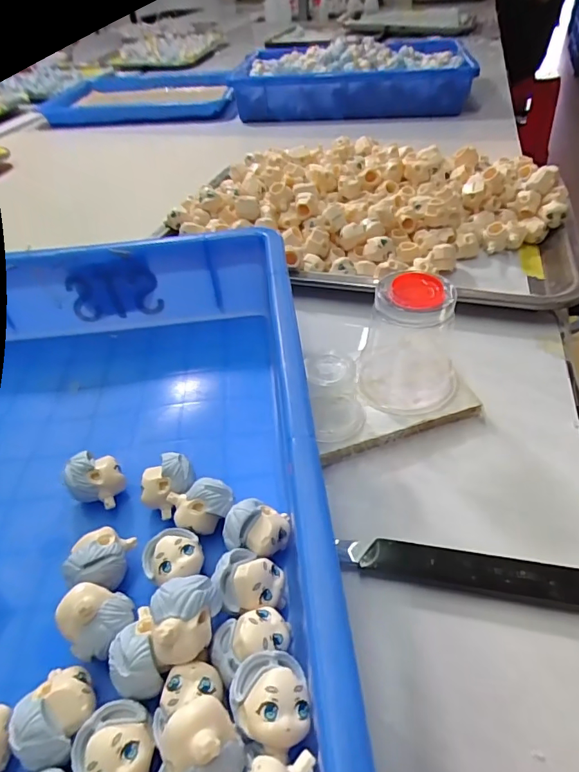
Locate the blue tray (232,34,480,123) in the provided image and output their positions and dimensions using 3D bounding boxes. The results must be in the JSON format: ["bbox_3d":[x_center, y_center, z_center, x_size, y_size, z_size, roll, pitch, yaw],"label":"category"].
[{"bbox_3d":[0.098,-0.488,0.737,0.359,0.071,0.199,0,44,5],"label":"blue tray"}]

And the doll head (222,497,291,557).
[{"bbox_3d":[-0.014,0.063,0.200,0.027,0.023,0.020,6,44,10],"label":"doll head"}]

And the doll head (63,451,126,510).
[{"bbox_3d":[-0.092,0.047,0.223,0.023,0.025,0.022,-2,43,2],"label":"doll head"}]

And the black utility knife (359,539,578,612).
[{"bbox_3d":[0.091,0.078,0.187,0.118,0.013,0.017,6,44,10],"label":"black utility knife"}]

